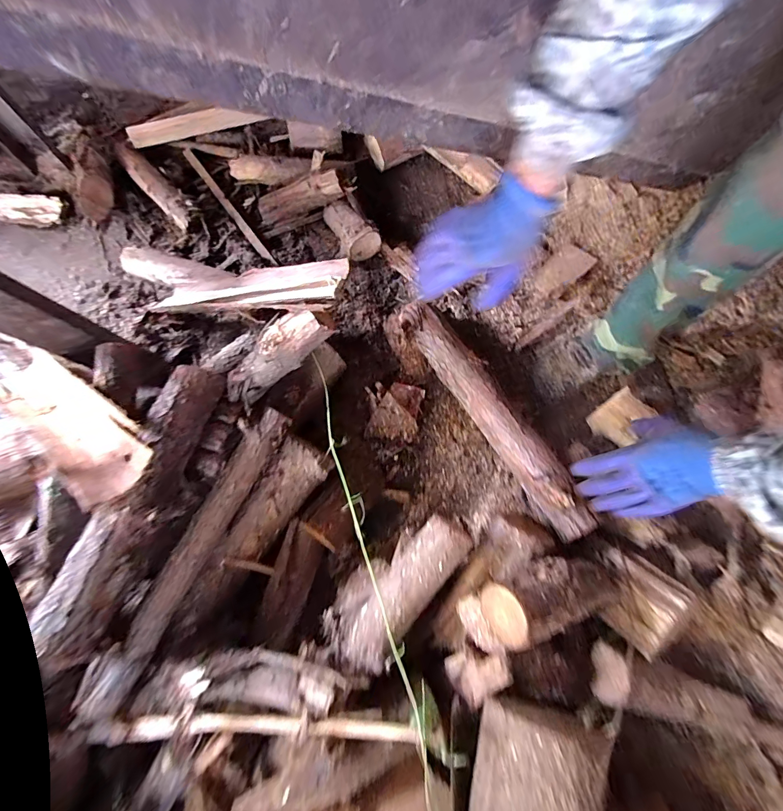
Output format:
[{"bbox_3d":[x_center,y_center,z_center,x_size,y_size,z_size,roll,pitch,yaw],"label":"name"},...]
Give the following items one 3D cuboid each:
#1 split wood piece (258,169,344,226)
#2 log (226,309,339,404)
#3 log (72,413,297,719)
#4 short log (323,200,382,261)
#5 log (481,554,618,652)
[{"bbox_3d":[-0.219,-0.487,0.905,0.210,0.068,0.057,-12,74,19],"label":"split wood piece"},{"bbox_3d":[-0.192,-0.091,0.652,0.216,0.053,0.074,-36,76,14],"label":"log"},{"bbox_3d":[-0.311,0.230,0.603,0.061,0.058,0.504,26,77,8],"label":"log"},{"bbox_3d":[-0.097,-0.415,0.902,0.085,0.076,0.144,-31,76,-7],"label":"short log"},{"bbox_3d":[0.241,0.271,0.560,0.210,0.086,0.090,-7,74,-22],"label":"log"}]

